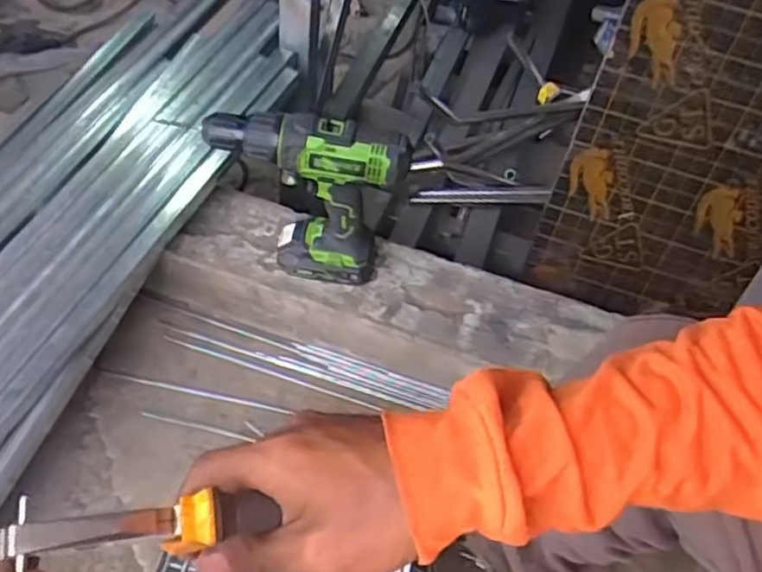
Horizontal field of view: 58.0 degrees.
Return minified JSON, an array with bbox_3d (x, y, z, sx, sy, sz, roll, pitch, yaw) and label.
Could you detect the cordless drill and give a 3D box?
[{"bbox_3d":[-0.098,-0.110,0.846,0.243,0.235,0.075,15,55,3],"label":"cordless drill"}]

